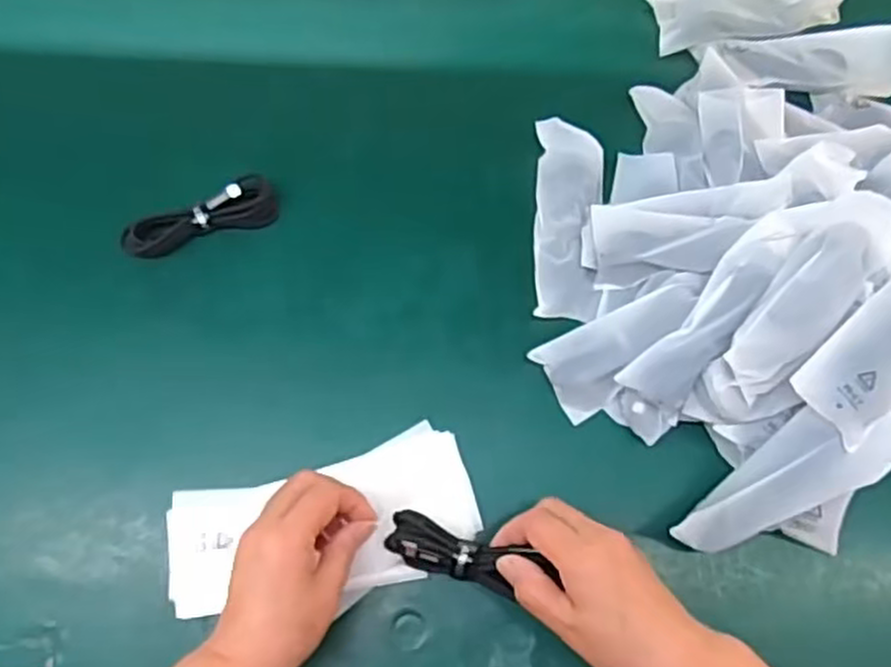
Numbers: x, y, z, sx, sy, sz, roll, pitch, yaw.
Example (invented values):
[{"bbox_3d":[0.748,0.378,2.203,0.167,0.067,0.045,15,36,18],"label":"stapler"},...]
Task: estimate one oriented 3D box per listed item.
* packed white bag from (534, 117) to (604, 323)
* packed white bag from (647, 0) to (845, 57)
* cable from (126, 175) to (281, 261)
[{"bbox_3d":[0.093,-0.084,0.562,0.051,0.015,0.147,2,79,-1],"label":"packed white bag"},{"bbox_3d":[0.246,-0.261,0.615,0.147,0.035,0.049,-5,72,10],"label":"packed white bag"},{"bbox_3d":[-0.181,-0.086,0.561,0.113,0.016,0.030,-20,76,-6],"label":"cable"}]

